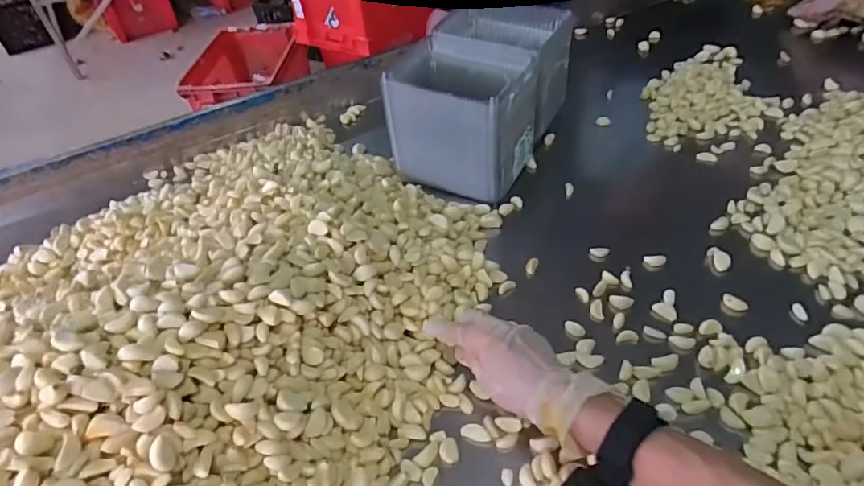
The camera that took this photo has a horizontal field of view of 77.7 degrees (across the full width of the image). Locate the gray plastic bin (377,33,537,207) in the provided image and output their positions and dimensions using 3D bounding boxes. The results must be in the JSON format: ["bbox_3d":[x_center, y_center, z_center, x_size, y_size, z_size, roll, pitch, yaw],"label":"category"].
[{"bbox_3d":[0.039,-0.177,0.750,0.187,0.150,0.137,16,48,22],"label":"gray plastic bin"}]

